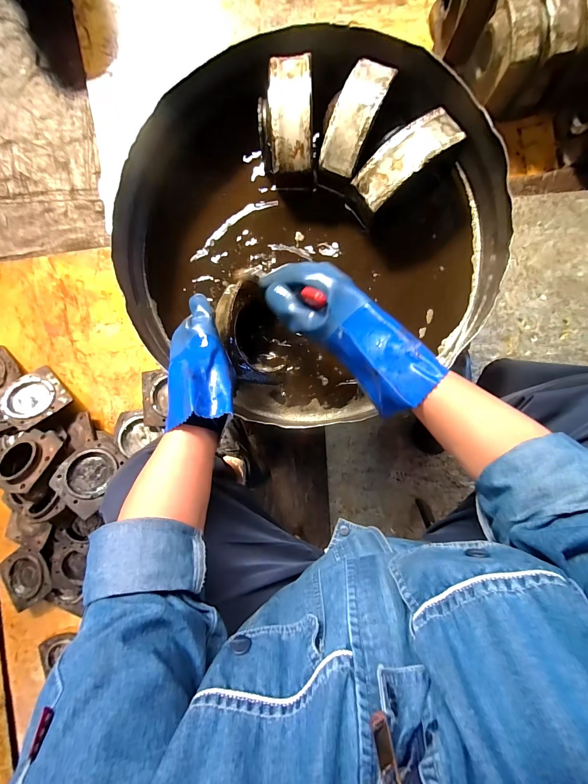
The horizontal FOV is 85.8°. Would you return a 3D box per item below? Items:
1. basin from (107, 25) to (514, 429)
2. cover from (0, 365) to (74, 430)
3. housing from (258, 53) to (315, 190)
[{"bbox_3d":[0.019,-0.235,0.515,0.576,0.133,0.565,0,88,5],"label":"basin"},{"bbox_3d":[-0.731,0.017,0.884,0.161,0.021,0.163,-37,75,-21],"label":"cover"},{"bbox_3d":[-0.012,-0.416,0.495,0.084,0.075,0.160,-2,92,4],"label":"housing"}]

